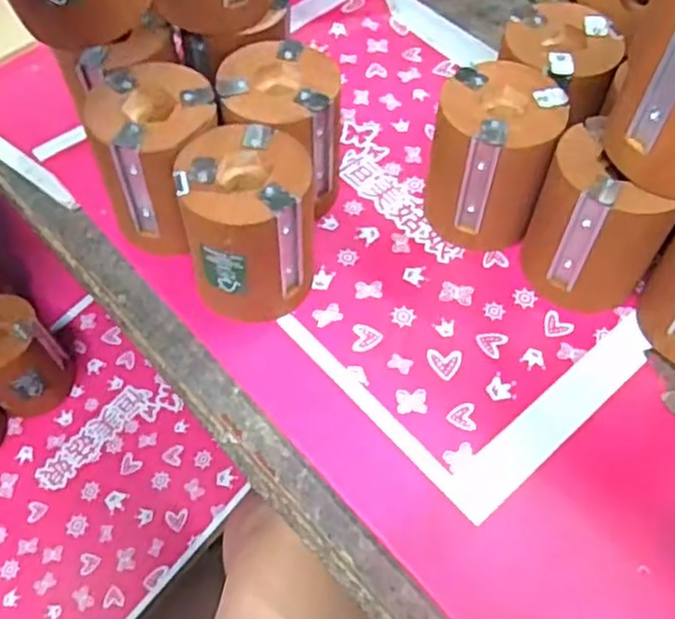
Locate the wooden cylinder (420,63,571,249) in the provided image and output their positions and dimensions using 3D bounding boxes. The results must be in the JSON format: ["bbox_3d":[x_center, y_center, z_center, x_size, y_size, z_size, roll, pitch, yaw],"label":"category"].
[{"bbox_3d":[0.100,-0.099,0.465,0.075,0.106,0.075,14,58,10],"label":"wooden cylinder"}]

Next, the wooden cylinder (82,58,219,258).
[{"bbox_3d":[-0.115,-0.091,0.460,0.083,0.106,0.088,-12,57,-7],"label":"wooden cylinder"}]

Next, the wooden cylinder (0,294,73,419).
[{"bbox_3d":[-0.300,0.044,0.651,0.075,0.100,0.079,-40,65,-21],"label":"wooden cylinder"}]

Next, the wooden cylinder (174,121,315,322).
[{"bbox_3d":[-0.053,-0.050,0.435,0.077,0.103,0.084,-7,57,-4],"label":"wooden cylinder"}]

